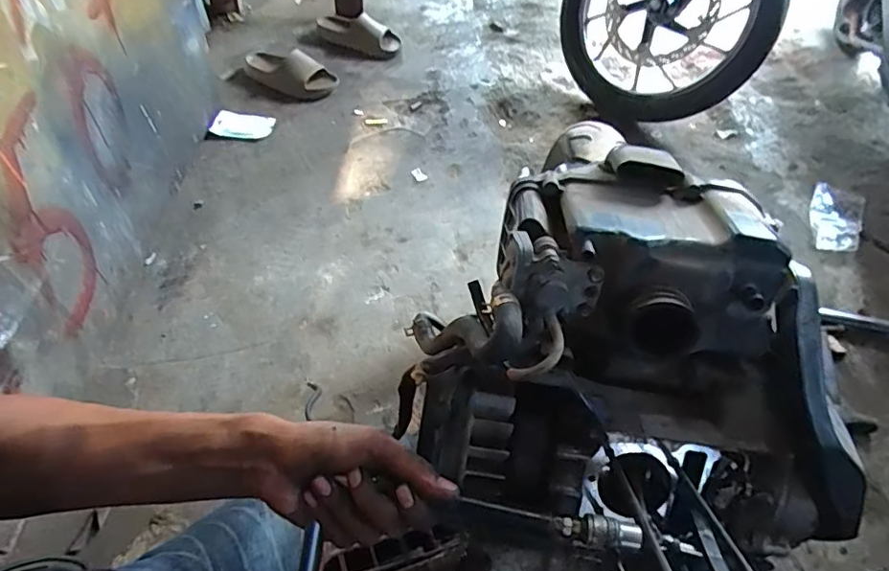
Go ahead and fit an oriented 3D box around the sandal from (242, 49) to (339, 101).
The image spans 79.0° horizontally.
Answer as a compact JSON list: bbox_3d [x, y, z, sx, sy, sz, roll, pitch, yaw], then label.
[{"bbox_3d":[-0.460,-0.622,1.564,0.290,0.083,0.123,19,55,13],"label":"sandal"}]

